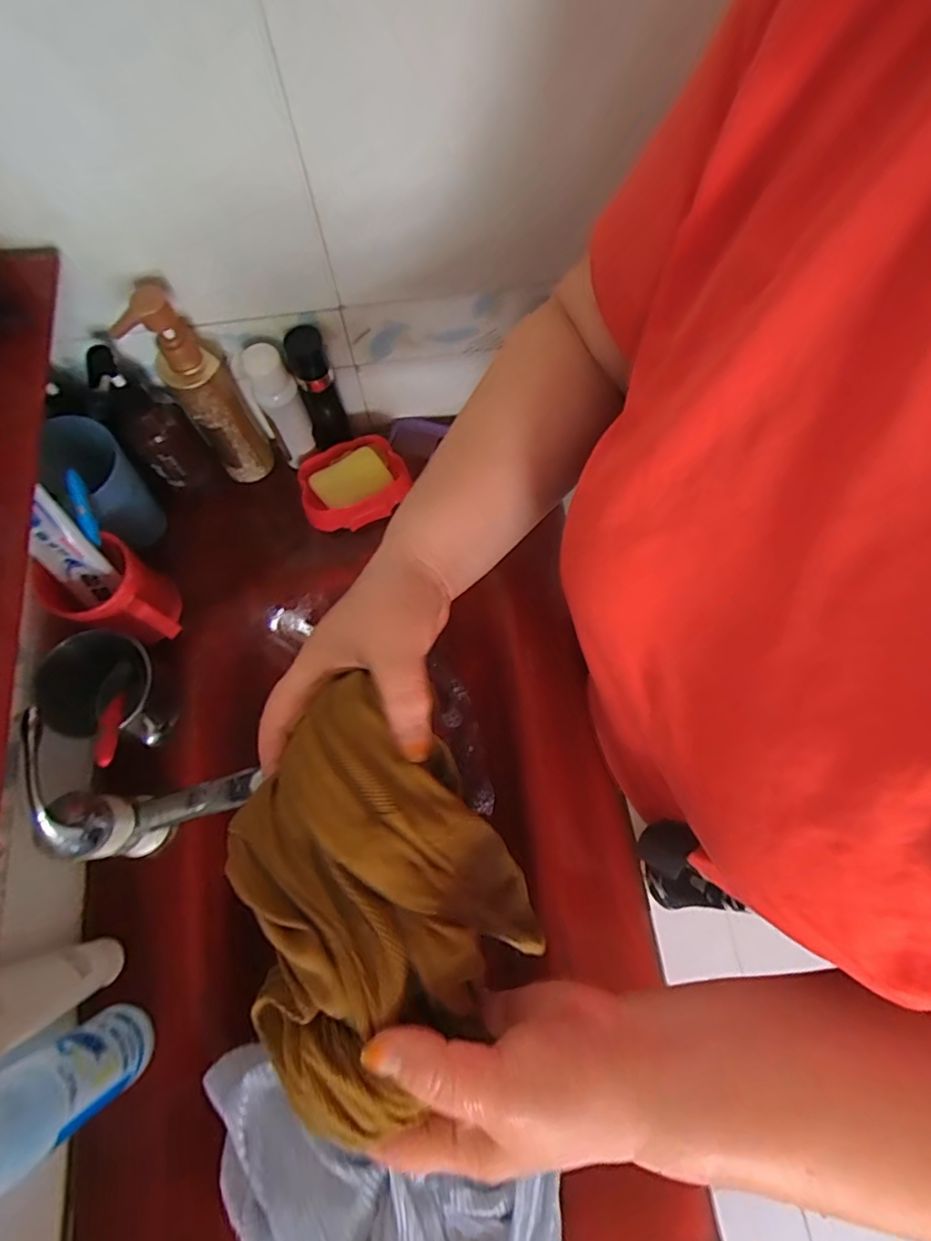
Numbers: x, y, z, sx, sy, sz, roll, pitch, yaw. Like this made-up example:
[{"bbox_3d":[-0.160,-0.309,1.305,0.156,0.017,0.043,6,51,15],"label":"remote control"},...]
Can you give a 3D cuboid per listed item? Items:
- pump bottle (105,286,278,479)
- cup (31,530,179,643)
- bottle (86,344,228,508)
[{"bbox_3d":[-0.251,-0.219,0.549,0.061,0.221,0.056,-26,74,-7],"label":"pump bottle"},{"bbox_3d":[-0.332,-0.020,0.540,0.083,0.092,0.091,0,72,0],"label":"cup"},{"bbox_3d":[-0.316,-0.192,0.563,0.072,0.170,0.068,41,77,12],"label":"bottle"}]

